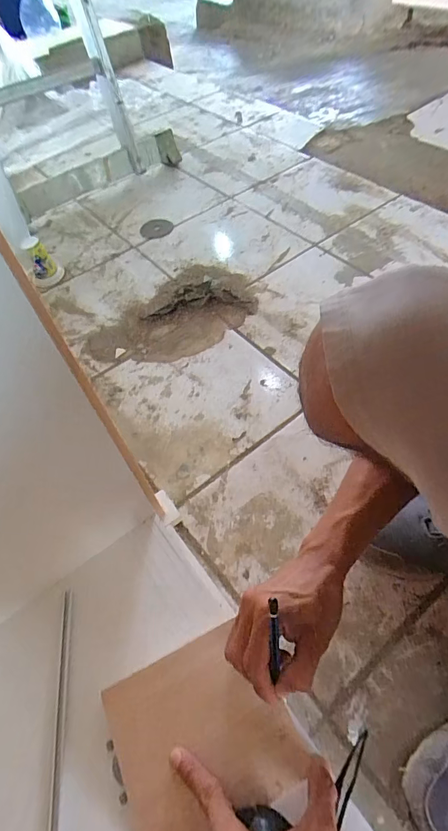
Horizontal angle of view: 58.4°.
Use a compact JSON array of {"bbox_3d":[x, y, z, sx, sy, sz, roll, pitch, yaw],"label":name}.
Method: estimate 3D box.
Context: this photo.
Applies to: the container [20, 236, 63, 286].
[{"bbox_3d":[-0.401,-0.338,0.878,0.069,0.088,0.069,-24,58,-11],"label":"container"}]

